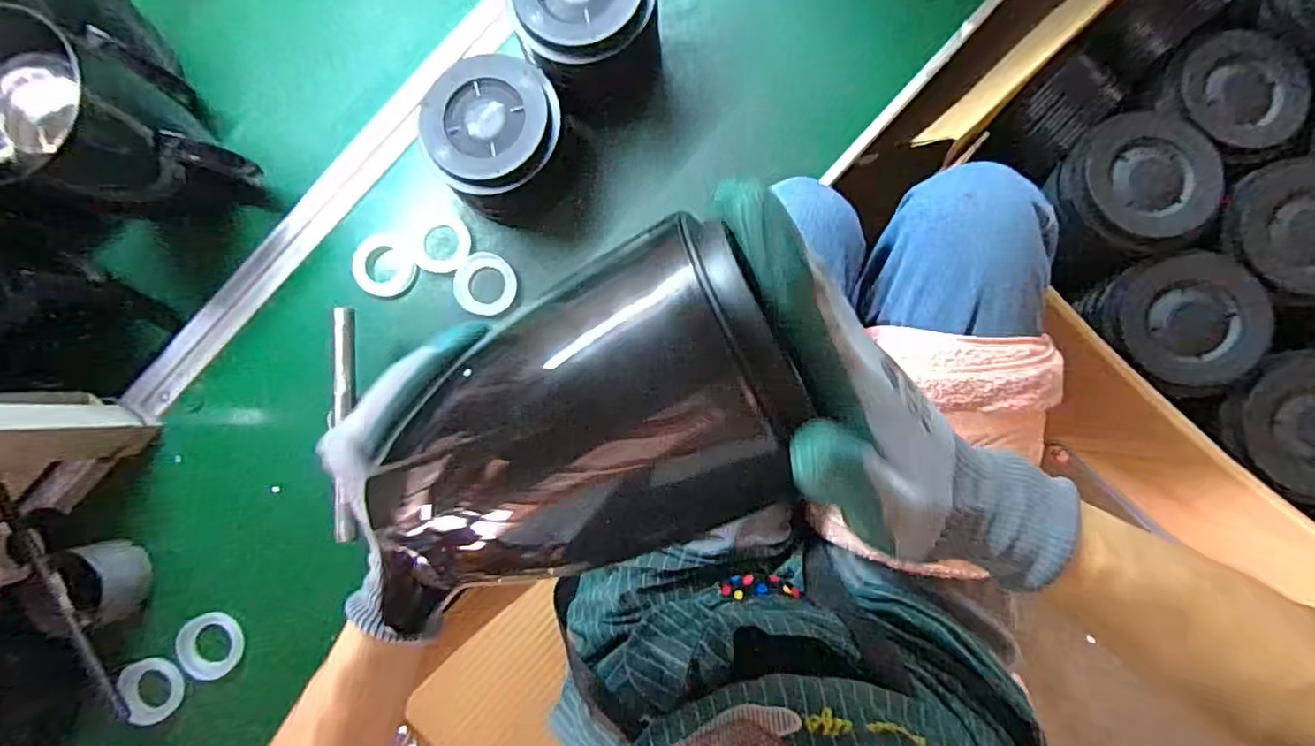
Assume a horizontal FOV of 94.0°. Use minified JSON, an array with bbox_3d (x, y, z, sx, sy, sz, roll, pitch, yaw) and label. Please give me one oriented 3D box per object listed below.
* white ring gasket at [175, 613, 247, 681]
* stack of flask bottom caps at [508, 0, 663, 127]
[{"bbox_3d":[-0.426,0.260,0.584,0.050,0.016,0.061,-3,88,-25],"label":"white ring gasket"},{"bbox_3d":[-0.057,-0.305,0.545,0.111,0.105,0.114,-14,85,4],"label":"stack of flask bottom caps"}]

